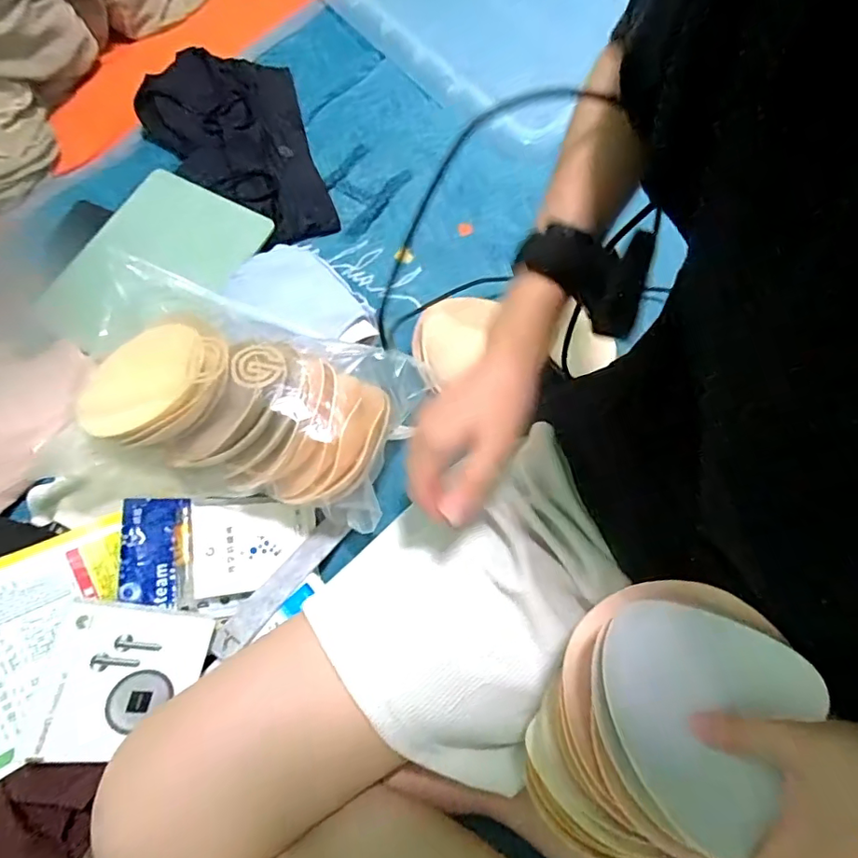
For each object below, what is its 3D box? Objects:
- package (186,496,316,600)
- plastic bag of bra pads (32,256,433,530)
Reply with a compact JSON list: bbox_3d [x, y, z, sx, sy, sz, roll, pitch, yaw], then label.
[{"bbox_3d":[-0.155,0.101,0.471,0.103,0.010,0.083,3,72,-28],"label":"package"},{"bbox_3d":[-0.175,-0.017,0.469,0.296,0.102,0.246,15,66,6],"label":"plastic bag of bra pads"}]

